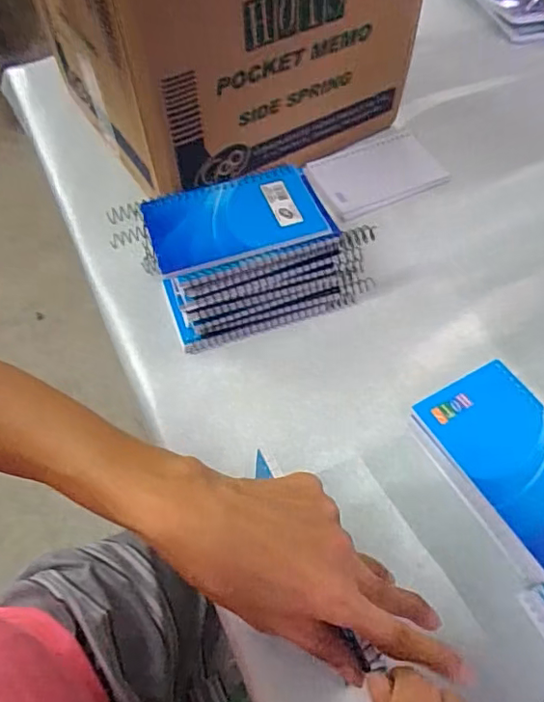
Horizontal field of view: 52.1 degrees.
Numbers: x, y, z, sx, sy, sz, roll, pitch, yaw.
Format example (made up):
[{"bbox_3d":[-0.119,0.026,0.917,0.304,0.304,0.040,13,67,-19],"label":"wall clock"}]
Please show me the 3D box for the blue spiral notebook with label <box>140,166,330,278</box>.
[{"bbox_3d":[-0.030,-0.100,0.431,0.127,0.014,0.079,-17,57,-10],"label":"blue spiral notebook with label"}]

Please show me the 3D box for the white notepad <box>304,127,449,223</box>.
[{"bbox_3d":[0.113,-0.191,0.590,0.142,0.007,0.099,-26,59,-17],"label":"white notepad"}]

